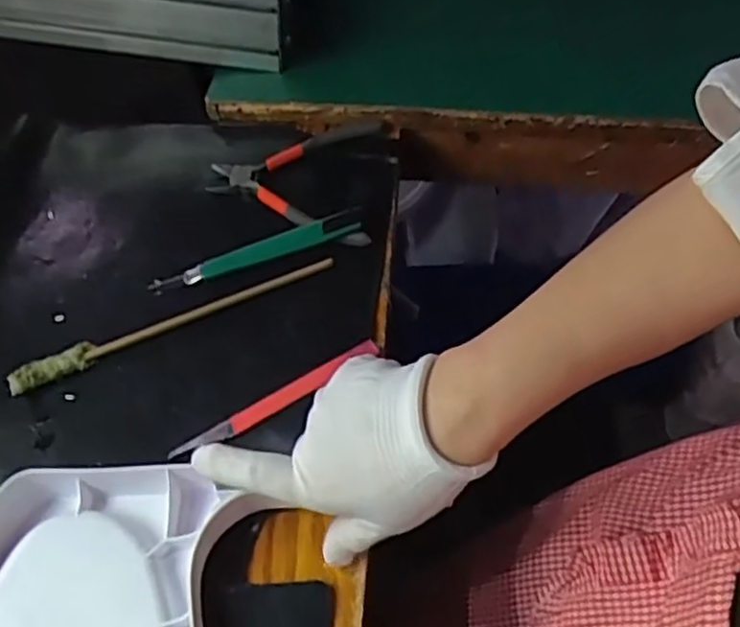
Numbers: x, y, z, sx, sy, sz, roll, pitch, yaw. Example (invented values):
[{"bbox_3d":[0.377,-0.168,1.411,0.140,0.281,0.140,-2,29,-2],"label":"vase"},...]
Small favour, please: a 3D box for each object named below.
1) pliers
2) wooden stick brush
[{"bbox_3d":[-0.065,-0.109,0.589,0.142,0.012,0.135,2,54,7],"label":"pliers"},{"bbox_3d":[-0.138,0.002,0.515,0.235,0.018,0.016,-24,55,-12],"label":"wooden stick brush"}]

